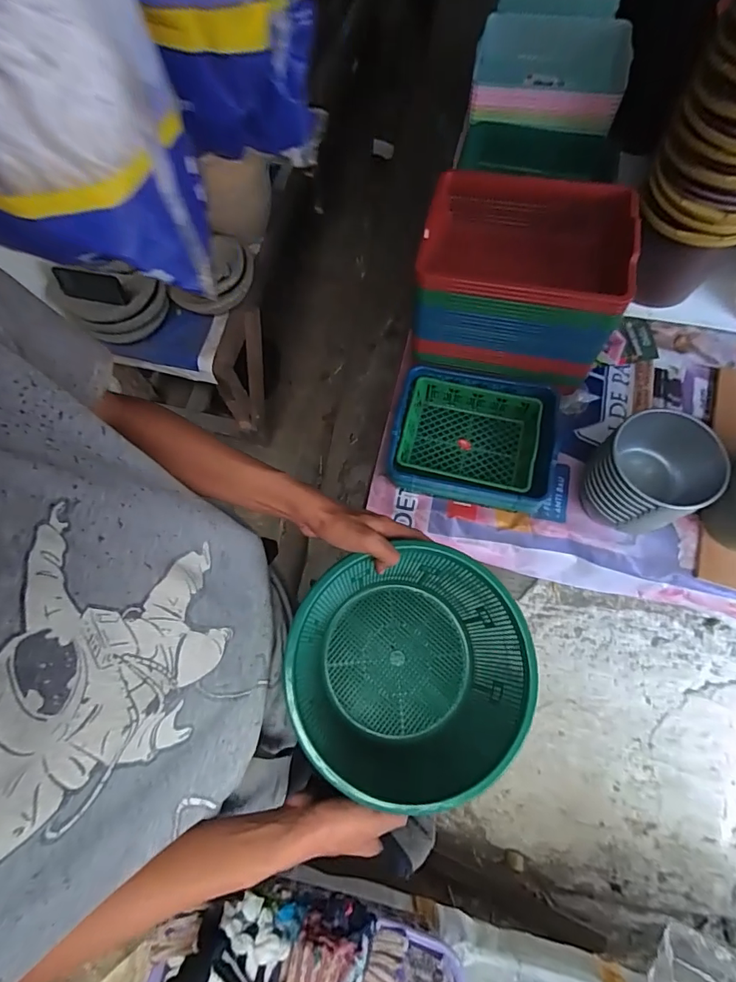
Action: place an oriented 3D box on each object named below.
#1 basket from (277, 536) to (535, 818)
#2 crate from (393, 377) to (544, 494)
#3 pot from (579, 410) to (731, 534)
[{"bbox_3d":[0.047,0.202,0.529,0.244,0.144,0.238,-1,69,2],"label":"basket"},{"bbox_3d":[0.220,-0.114,1.022,0.282,0.083,0.226,12,70,7],"label":"crate"},{"bbox_3d":[0.538,-0.019,0.919,0.155,0.259,0.185,-32,71,-9],"label":"pot"}]

